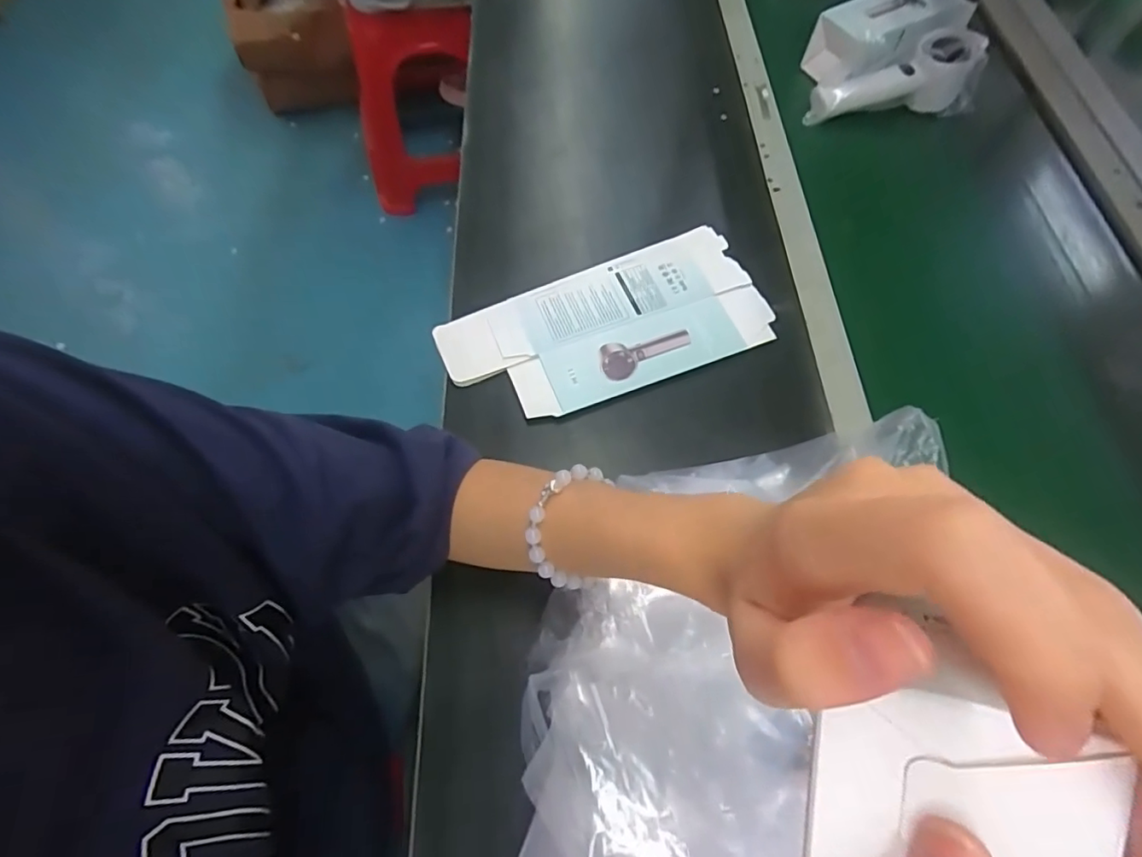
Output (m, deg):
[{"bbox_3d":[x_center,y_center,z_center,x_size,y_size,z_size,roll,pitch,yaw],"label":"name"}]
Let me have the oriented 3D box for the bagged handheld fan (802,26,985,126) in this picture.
[{"bbox_3d":[0.340,-0.372,0.588,0.170,0.059,0.074,-8,63,-4],"label":"bagged handheld fan"}]

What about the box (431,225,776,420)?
[{"bbox_3d":[0.030,-0.087,0.474,0.267,0.008,0.127,-21,66,-8],"label":"box"}]

